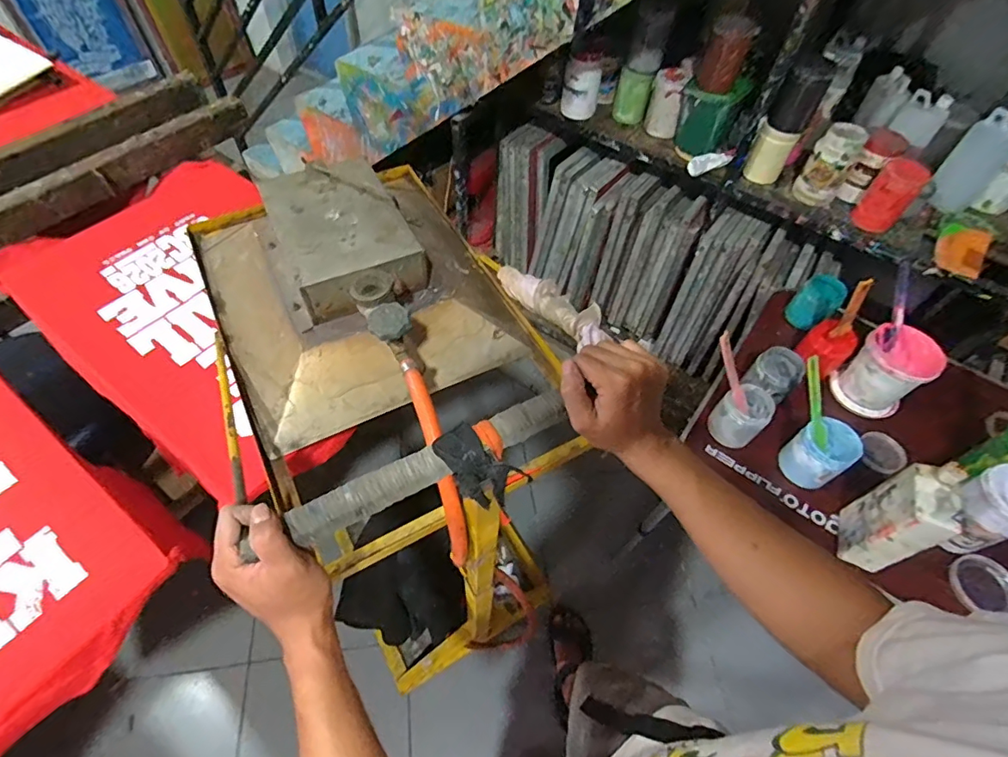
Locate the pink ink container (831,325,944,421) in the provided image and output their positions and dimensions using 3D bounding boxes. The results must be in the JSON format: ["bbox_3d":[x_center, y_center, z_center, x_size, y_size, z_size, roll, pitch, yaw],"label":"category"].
[{"bbox_3d":[0.742,-0.009,0.999,0.115,0.136,0.130,-29,62,-21],"label":"pink ink container"}]

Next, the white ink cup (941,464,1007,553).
[{"bbox_3d":[0.765,0.204,0.810,0.100,0.134,0.101,-35,64,-24],"label":"white ink cup"}]

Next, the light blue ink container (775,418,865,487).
[{"bbox_3d":[0.555,0.134,0.899,0.098,0.113,0.090,-26,61,-19],"label":"light blue ink container"}]

